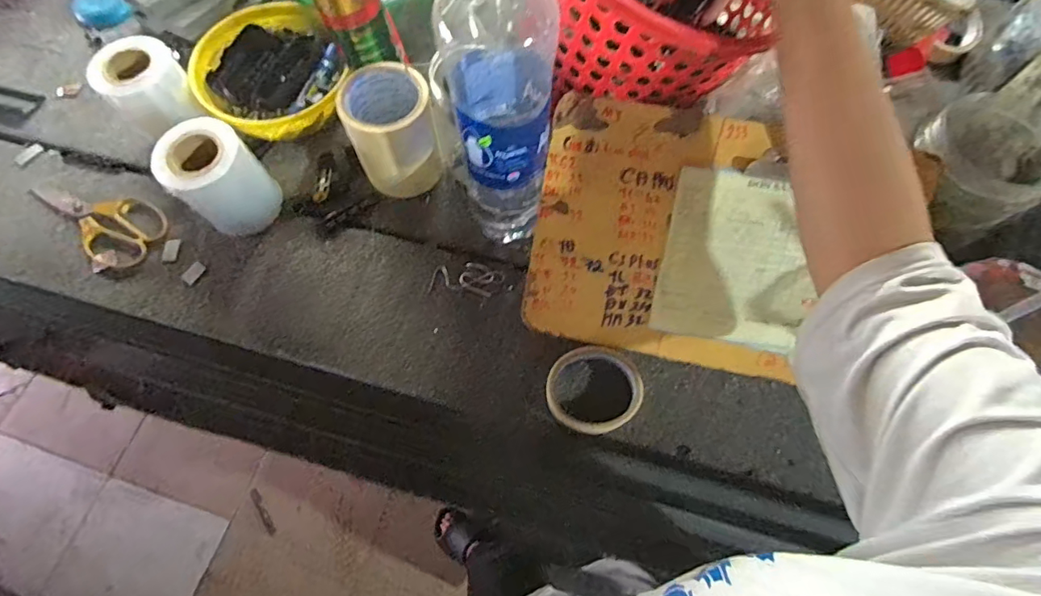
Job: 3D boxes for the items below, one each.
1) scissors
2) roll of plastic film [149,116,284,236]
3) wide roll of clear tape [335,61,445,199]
[{"bbox_3d":[-0.506,-0.099,0.580,0.176,0.007,0.079,25,71,9],"label":"scissors"},{"bbox_3d":[-0.326,-0.128,0.538,0.084,0.105,0.077,0,69,0],"label":"roll of plastic film"},{"bbox_3d":[-0.140,-0.184,0.552,0.089,0.115,0.088,0,69,0],"label":"wide roll of clear tape"}]

